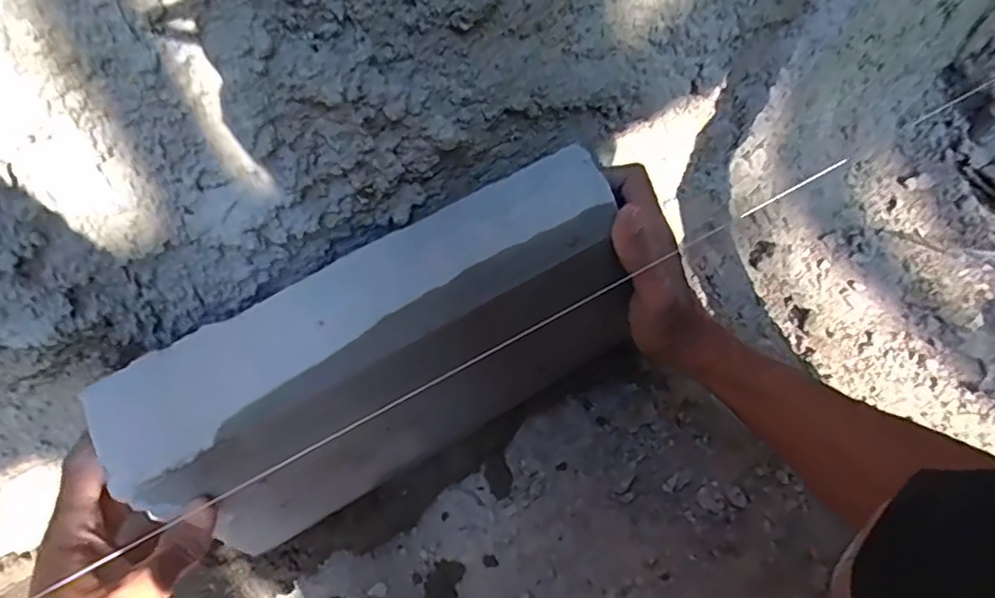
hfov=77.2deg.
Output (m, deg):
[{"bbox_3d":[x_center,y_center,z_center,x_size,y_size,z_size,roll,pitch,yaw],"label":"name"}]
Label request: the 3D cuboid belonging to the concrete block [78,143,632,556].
[{"bbox_3d":[-0.066,0.043,0.430,0.325,0.197,0.089,-28,65,-15],"label":"concrete block"}]

